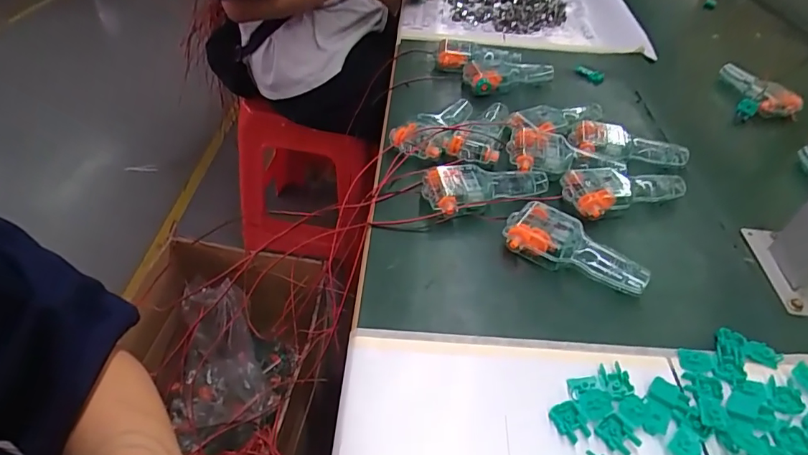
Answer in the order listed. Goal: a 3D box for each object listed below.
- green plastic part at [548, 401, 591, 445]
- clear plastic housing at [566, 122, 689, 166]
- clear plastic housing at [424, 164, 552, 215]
[{"bbox_3d":[0.112,0.130,0.320,0.020,0.005,0.025,-19,48,-21],"label":"green plastic part"},{"bbox_3d":[0.253,-0.095,0.537,0.122,0.029,0.034,7,44,4],"label":"clear plastic housing"},{"bbox_3d":[0.084,-0.044,0.481,0.123,0.029,0.050,-13,46,-16],"label":"clear plastic housing"}]

